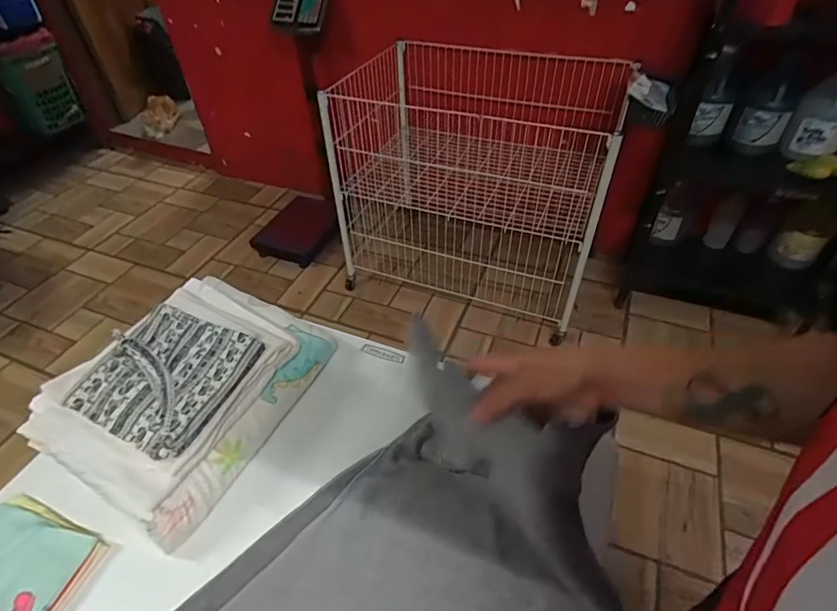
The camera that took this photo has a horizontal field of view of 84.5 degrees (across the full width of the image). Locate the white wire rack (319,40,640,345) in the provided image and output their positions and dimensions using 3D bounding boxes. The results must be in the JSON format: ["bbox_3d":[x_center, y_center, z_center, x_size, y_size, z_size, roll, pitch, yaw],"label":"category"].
[{"bbox_3d":[0.214,-0.465,1.750,0.888,0.774,0.615,15,47,16],"label":"white wire rack"}]

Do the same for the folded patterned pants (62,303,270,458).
[{"bbox_3d":[-0.318,0.082,0.583,0.168,0.037,0.174,16,48,17],"label":"folded patterned pants"}]

